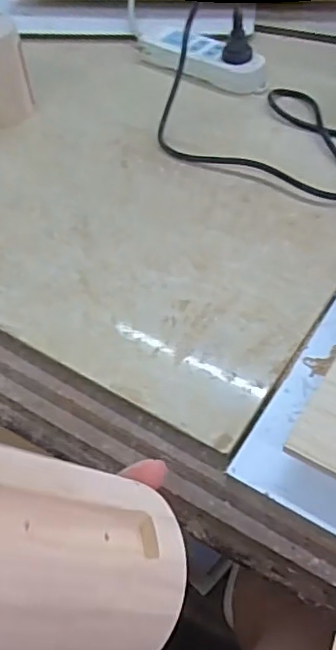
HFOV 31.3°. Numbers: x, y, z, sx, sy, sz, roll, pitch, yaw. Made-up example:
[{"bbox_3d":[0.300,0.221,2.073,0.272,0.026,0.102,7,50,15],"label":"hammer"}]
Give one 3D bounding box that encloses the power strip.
[{"bbox_3d":[0.038,-0.329,0.747,0.176,0.030,0.058,27,59,25],"label":"power strip"}]

